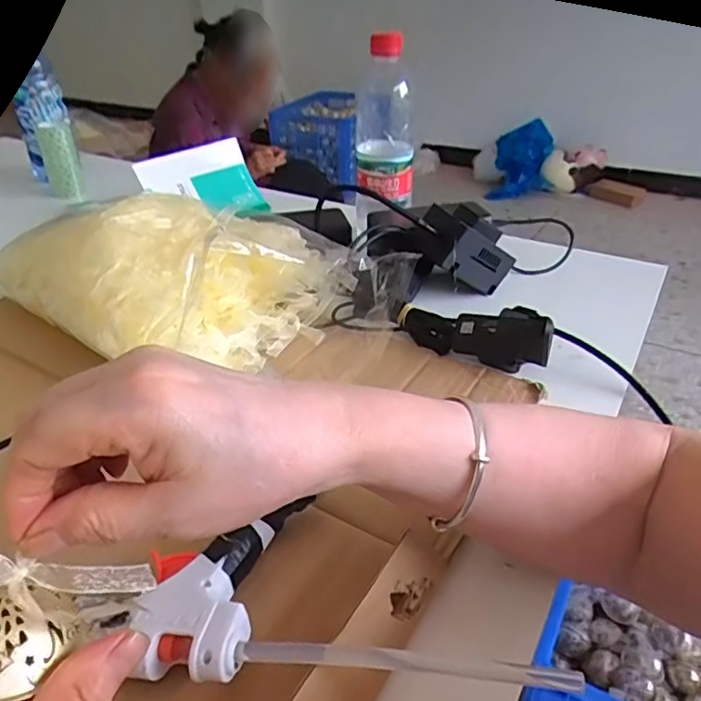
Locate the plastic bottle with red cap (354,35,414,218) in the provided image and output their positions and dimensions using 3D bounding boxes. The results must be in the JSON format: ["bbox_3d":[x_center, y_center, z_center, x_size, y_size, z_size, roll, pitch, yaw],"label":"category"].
[{"bbox_3d":[0.037,-0.225,0.587,0.061,0.182,0.069,-3,33,-2],"label":"plastic bottle with red cap"}]

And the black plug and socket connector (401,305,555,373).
[{"bbox_3d":[0.096,-0.016,0.456,0.120,0.050,0.027,23,40,32],"label":"black plug and socket connector"}]

